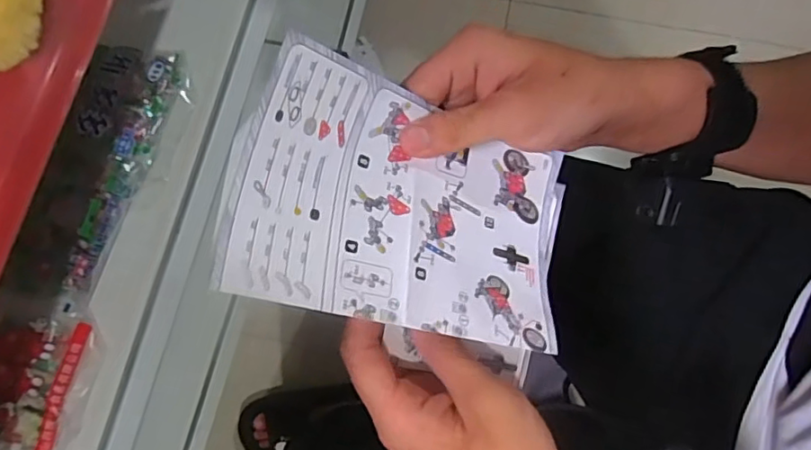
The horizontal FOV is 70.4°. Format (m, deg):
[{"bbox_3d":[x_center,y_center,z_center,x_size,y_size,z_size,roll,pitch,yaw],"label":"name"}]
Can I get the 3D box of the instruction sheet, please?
[{"bbox_3d":[0.008,-0.004,0.273,0.175,0.023,0.113,17,68,-24],"label":"instruction sheet"}]

